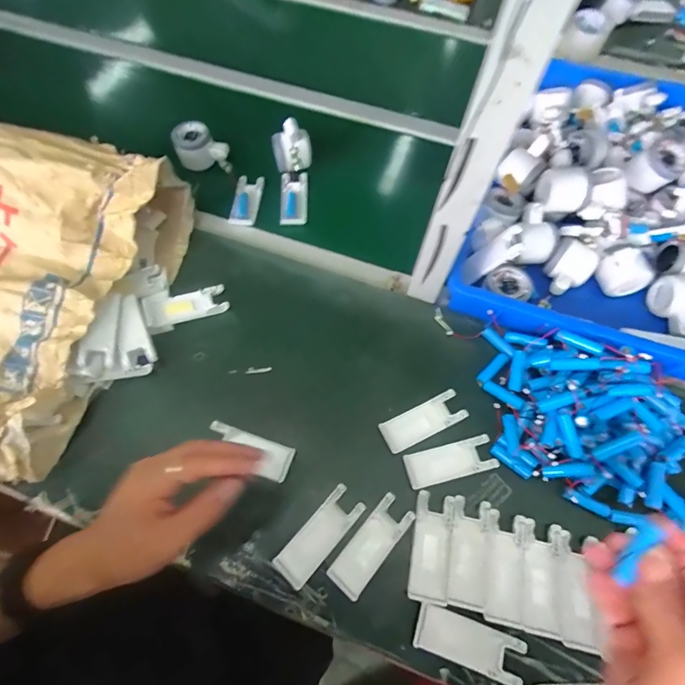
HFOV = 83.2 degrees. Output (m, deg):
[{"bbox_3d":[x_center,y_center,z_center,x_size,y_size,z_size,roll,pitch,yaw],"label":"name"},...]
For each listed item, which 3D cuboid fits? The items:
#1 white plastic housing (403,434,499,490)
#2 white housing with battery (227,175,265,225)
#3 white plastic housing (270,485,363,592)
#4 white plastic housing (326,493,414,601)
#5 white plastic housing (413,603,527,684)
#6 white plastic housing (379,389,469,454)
[{"bbox_3d":[0.126,0.140,0.452,0.103,0.004,0.038,-12,65,-7],"label":"white plastic housing"},{"bbox_3d":[-0.156,-0.228,0.622,0.044,0.013,0.100,5,65,2],"label":"white housing with battery"},{"bbox_3d":[-0.023,0.207,0.414,0.039,0.008,0.105,40,70,17],"label":"white plastic housing"},{"bbox_3d":[0.032,0.216,0.412,0.039,0.006,0.103,38,69,16],"label":"white plastic housing"},{"bbox_3d":[0.124,0.293,0.376,0.103,0.005,0.040,18,65,8],"label":"white plastic housing"},{"bbox_3d":[0.099,0.095,0.471,0.104,0.006,0.039,-24,67,-12],"label":"white plastic housing"}]

